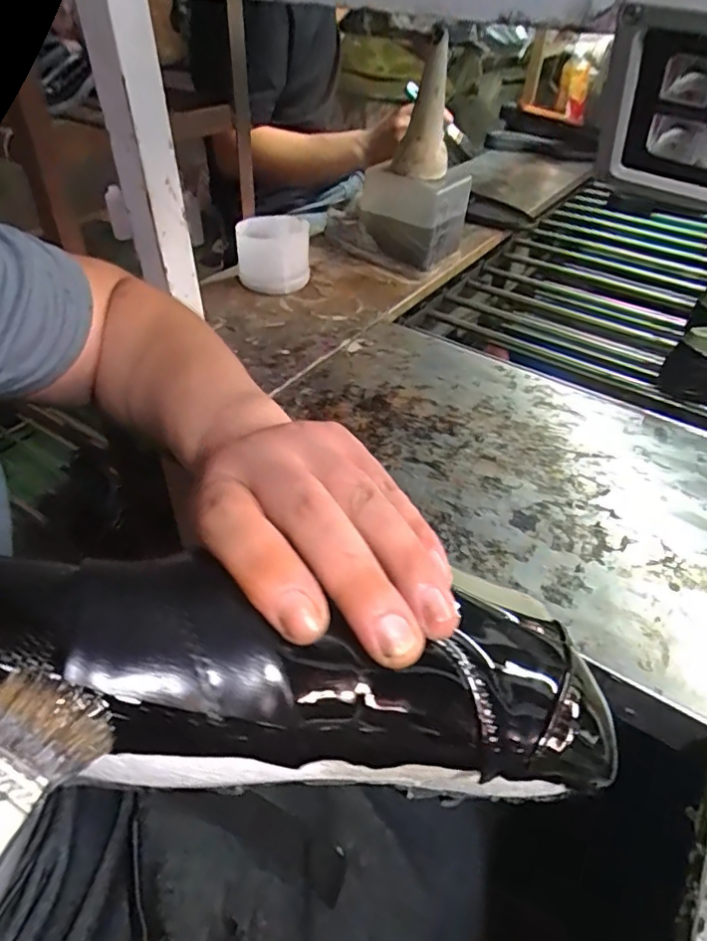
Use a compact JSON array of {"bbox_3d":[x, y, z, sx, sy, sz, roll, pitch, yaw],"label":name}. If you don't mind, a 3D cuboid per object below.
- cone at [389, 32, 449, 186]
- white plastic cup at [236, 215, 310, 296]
[{"bbox_3d":[0.088,-0.441,0.688,0.066,0.139,0.070,7,43,4],"label":"cone"},{"bbox_3d":[-0.102,-0.275,0.720,0.089,0.066,0.092,0,43,-4],"label":"white plastic cup"}]

